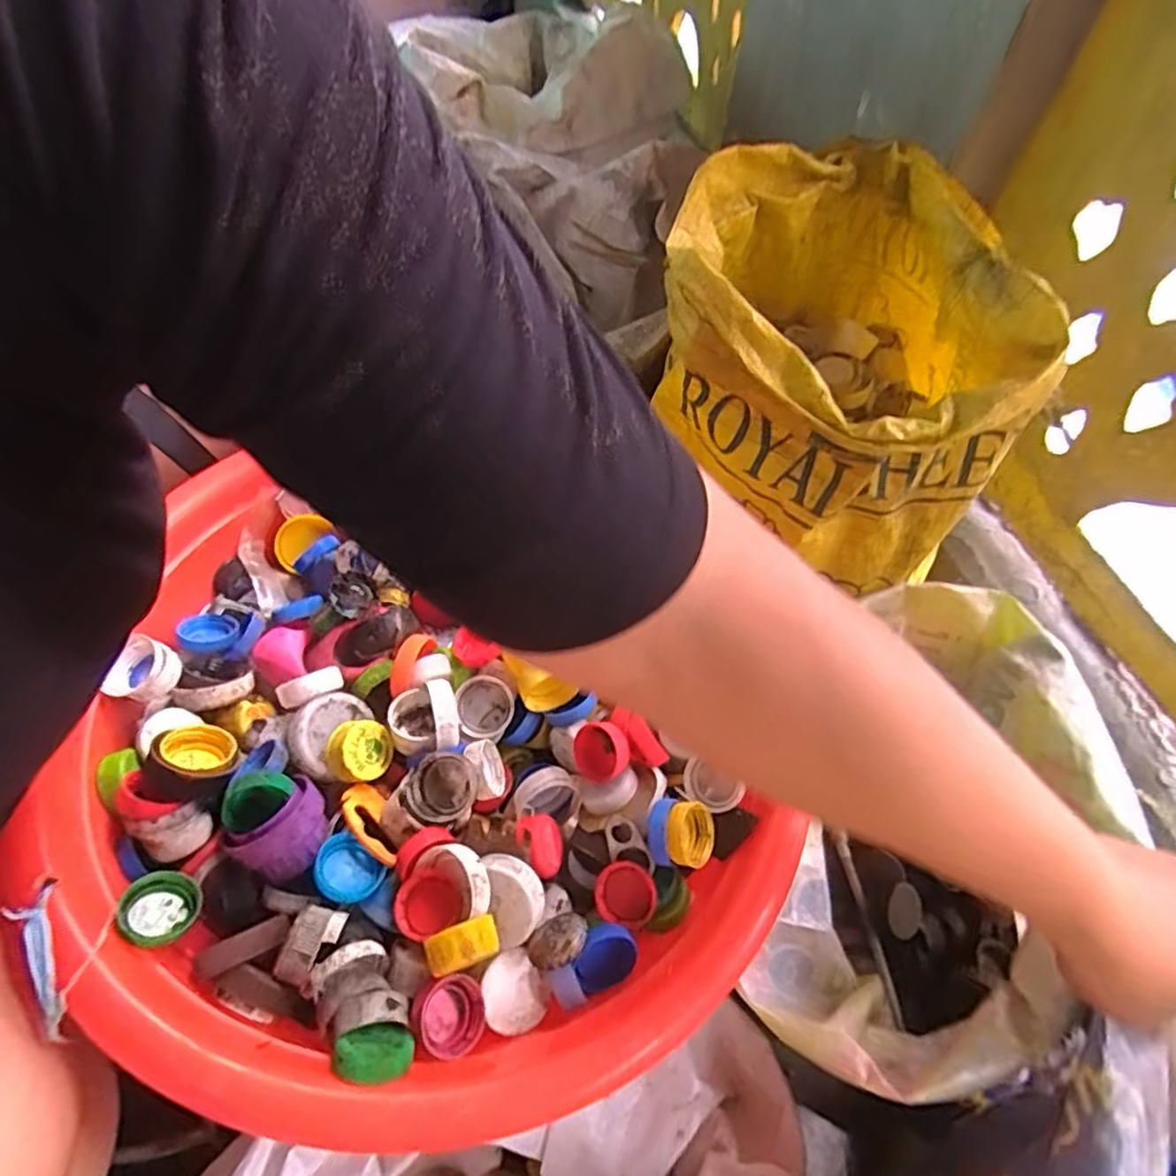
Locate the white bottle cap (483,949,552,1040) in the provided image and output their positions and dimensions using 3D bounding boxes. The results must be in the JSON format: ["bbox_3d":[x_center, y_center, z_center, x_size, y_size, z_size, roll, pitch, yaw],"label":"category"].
[{"bbox_3d":[-0.035,0.182,0.306,0.029,0.013,0.033,-4,78,-28],"label":"white bottle cap"}]

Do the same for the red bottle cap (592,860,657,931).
[{"bbox_3d":[0.019,0.148,0.325,0.030,0.009,0.028,-6,75,22],"label":"red bottle cap"}]

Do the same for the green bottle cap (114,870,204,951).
[{"bbox_3d":[-0.189,0.142,0.297,0.031,0.015,0.031,16,51,-21],"label":"green bottle cap"}]

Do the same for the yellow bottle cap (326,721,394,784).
[{"bbox_3d":[-0.117,0.084,0.346,0.029,0.017,0.030,20,62,-42],"label":"yellow bottle cap"}]

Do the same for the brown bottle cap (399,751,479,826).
[{"bbox_3d":[-0.073,0.099,0.332,0.035,0.012,0.030,-33,62,-22],"label":"brown bottle cap"}]

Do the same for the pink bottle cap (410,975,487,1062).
[{"bbox_3d":[-0.060,0.183,0.288,0.031,0.014,0.029,16,54,-24],"label":"pink bottle cap"}]

